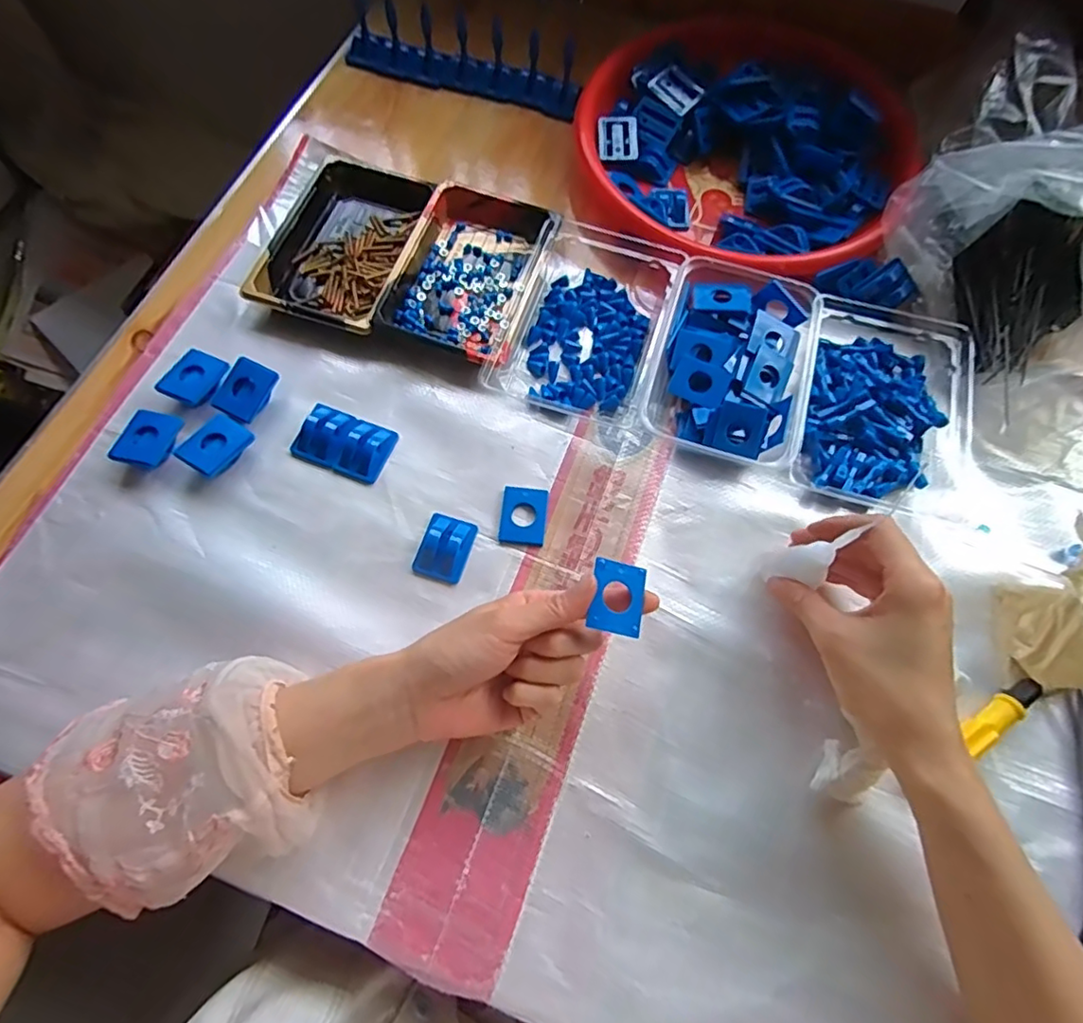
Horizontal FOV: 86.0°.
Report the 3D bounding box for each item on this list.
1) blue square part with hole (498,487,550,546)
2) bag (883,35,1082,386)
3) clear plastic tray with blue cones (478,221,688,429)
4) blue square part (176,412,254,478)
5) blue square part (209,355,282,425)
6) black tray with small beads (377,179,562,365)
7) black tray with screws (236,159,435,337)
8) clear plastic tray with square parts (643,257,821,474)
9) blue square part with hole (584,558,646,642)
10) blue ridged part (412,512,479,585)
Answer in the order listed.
[{"bbox_3d":[-0.012,0.003,0.413,0.032,0.004,0.042,7,69,1],"label":"blue square part with hole"},{"bbox_3d":[0.379,-0.200,0.439,0.146,0.111,0.281,-27,72,-11],"label":"bag"},{"bbox_3d":[0.041,-0.158,0.461,0.115,0.031,0.180,18,70,5],"label":"clear plastic tray with blue cones"},{"bbox_3d":[-0.234,-0.047,0.418,0.034,0.015,0.043,31,72,10],"label":"blue square part"},{"bbox_3d":[-0.221,-0.089,0.433,0.035,0.017,0.043,26,71,8],"label":"blue square part"},{"bbox_3d":[-0.057,-0.197,0.472,0.108,0.027,0.162,17,70,5],"label":"black tray with small beads"},{"bbox_3d":[-0.162,-0.226,0.484,0.109,0.022,0.167,18,70,5],"label":"black tray with screws"},{"bbox_3d":[0.144,-0.114,0.443,0.110,0.033,0.152,18,70,5],"label":"clear plastic tray with square parts"},{"bbox_3d":[0.043,0.048,0.329,0.031,0.004,0.041,15,70,-12],"label":"blue square part with hole"},{"bbox_3d":[-0.066,0.023,0.399,0.034,0.015,0.046,18,70,5],"label":"blue ridged part"}]

